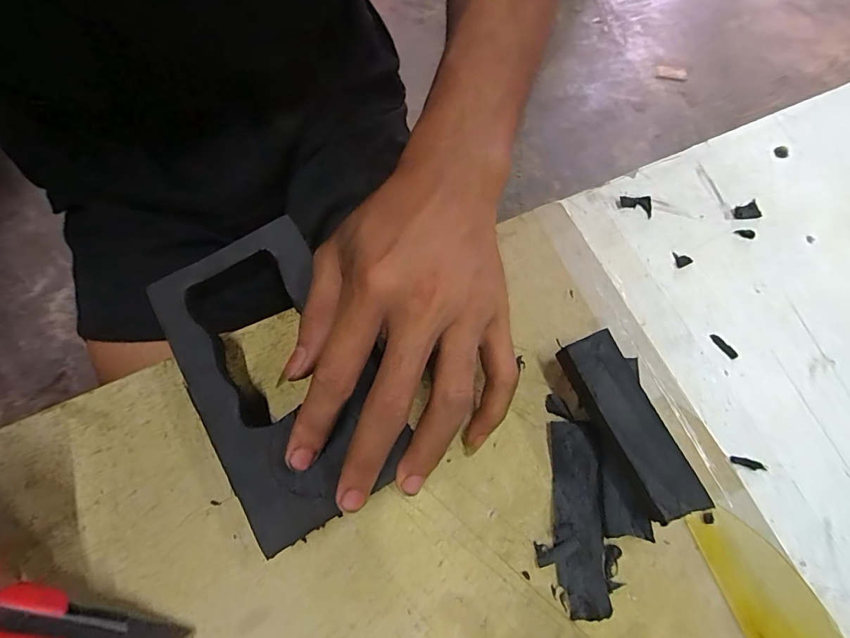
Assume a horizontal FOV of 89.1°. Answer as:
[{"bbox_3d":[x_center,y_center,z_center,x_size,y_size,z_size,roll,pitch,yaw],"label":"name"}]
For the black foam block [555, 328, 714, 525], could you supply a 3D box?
[{"bbox_3d":[0.088,0.049,0.199,0.024,0.034,0.079,-22,72,-6],"label":"black foam block"}]

